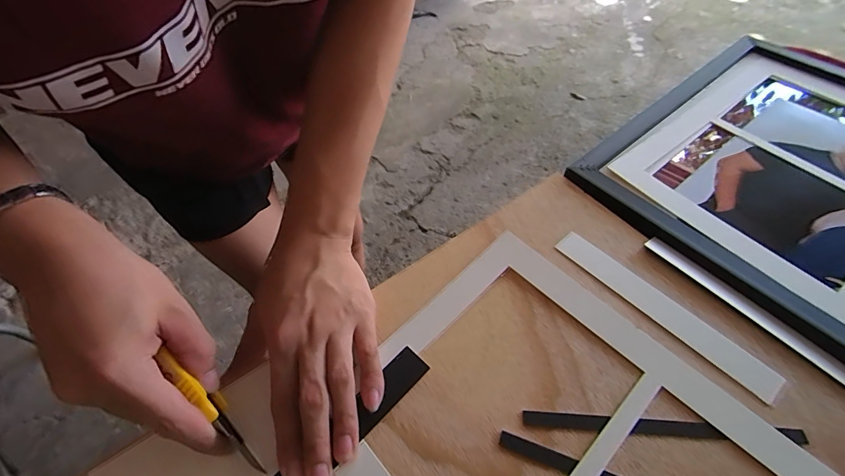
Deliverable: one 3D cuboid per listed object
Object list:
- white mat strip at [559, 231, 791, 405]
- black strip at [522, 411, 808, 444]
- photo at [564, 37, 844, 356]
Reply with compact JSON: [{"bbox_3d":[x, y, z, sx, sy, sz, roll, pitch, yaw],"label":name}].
[{"bbox_3d":[0.182,0.052,0.303,0.028,0.004,0.173,-35,58,-20],"label":"white mat strip"},{"bbox_3d":[0.155,0.124,0.257,0.173,0.006,0.010,1,53,6],"label":"black strip"},{"bbox_3d":[0.375,-0.068,0.378,0.362,0.034,0.309,-38,59,-21],"label":"photo"}]

